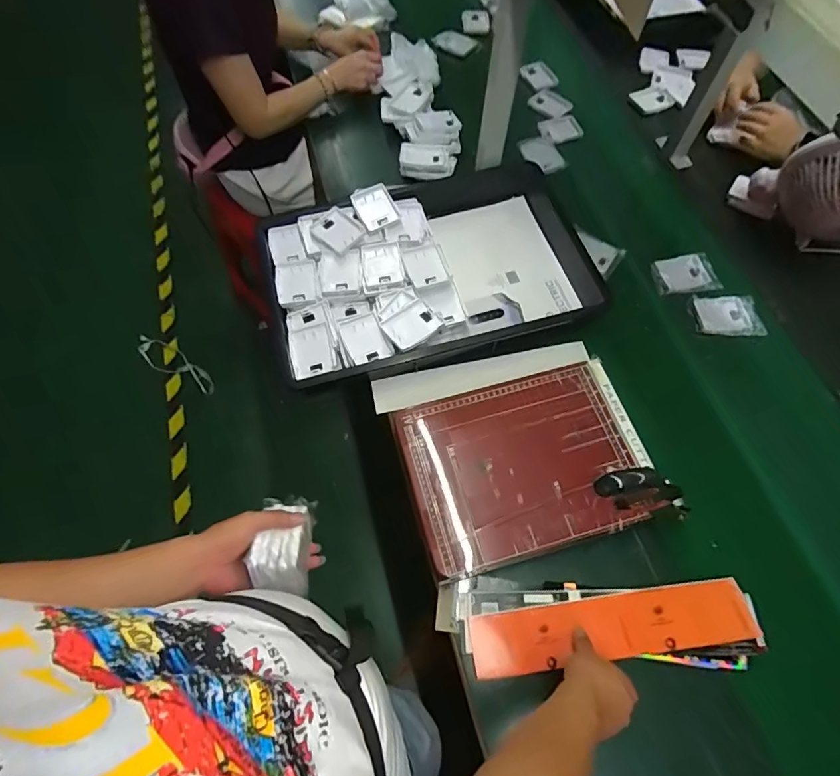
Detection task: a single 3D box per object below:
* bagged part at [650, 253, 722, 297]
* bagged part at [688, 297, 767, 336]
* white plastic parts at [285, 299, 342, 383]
[{"bbox_3d":[0.505,-0.217,0.928,0.124,0.010,0.078,-9,64,-6],"label":"bagged part"},{"bbox_3d":[0.560,-0.131,0.894,0.123,0.012,0.082,-1,64,-2],"label":"bagged part"},{"bbox_3d":[-0.177,-0.075,0.807,0.079,0.026,0.132,-12,65,-7],"label":"white plastic parts"}]

